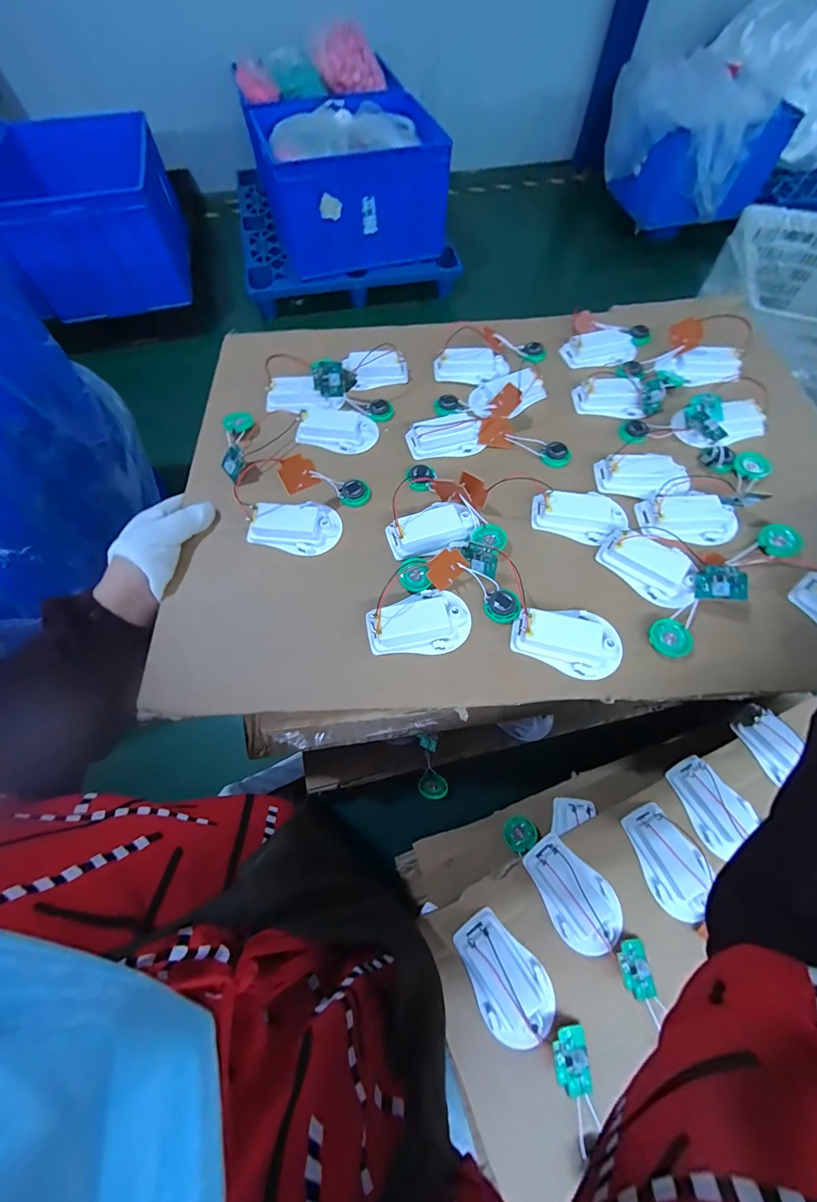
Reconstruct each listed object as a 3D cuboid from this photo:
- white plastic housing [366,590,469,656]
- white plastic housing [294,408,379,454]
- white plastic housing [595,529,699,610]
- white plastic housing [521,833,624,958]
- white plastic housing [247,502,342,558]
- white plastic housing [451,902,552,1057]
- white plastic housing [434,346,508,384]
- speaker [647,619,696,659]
[{"bbox_3d":[0.009,0.017,0.307,0.080,0.017,0.047,-11,67,-6],"label":"white plastic housing"},{"bbox_3d":[-0.071,-0.170,0.397,0.075,0.019,0.042,12,67,4],"label":"white plastic housing"},{"bbox_3d":[0.195,-0.028,0.319,0.040,0.022,0.076,-42,73,-17],"label":"white plastic housing"},{"bbox_3d":[0.129,0.232,0.314,0.053,0.016,0.077,-40,73,-16],"label":"white plastic housing"},{"bbox_3d":[-0.098,-0.066,0.347,0.075,0.018,0.047,7,67,2],"label":"white plastic housing"},{"bbox_3d":[0.071,0.276,0.293,0.052,0.020,0.077,-27,70,-12],"label":"white plastic housing"},{"bbox_3d":[0.069,-0.256,0.433,0.080,0.020,0.032,2,67,0],"label":"white plastic housing"},{"bbox_3d":[0.195,0.028,0.297,0.027,0.009,0.029,0,67,-1],"label":"speaker"}]

